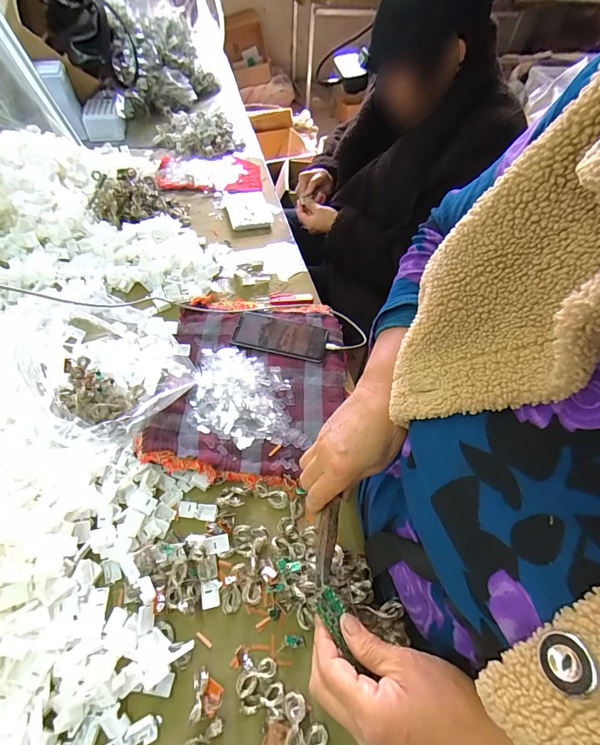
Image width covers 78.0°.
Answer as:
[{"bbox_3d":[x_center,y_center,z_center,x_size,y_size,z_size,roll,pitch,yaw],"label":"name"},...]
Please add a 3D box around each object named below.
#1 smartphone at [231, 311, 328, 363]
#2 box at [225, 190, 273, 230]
[{"bbox_3d":[-0.034,-0.065,0.644,0.160,0.013,0.077,14,54,6],"label":"smartphone"},{"bbox_3d":[-0.124,-0.396,0.898,0.100,0.019,0.148,-11,56,-12],"label":"box"}]

